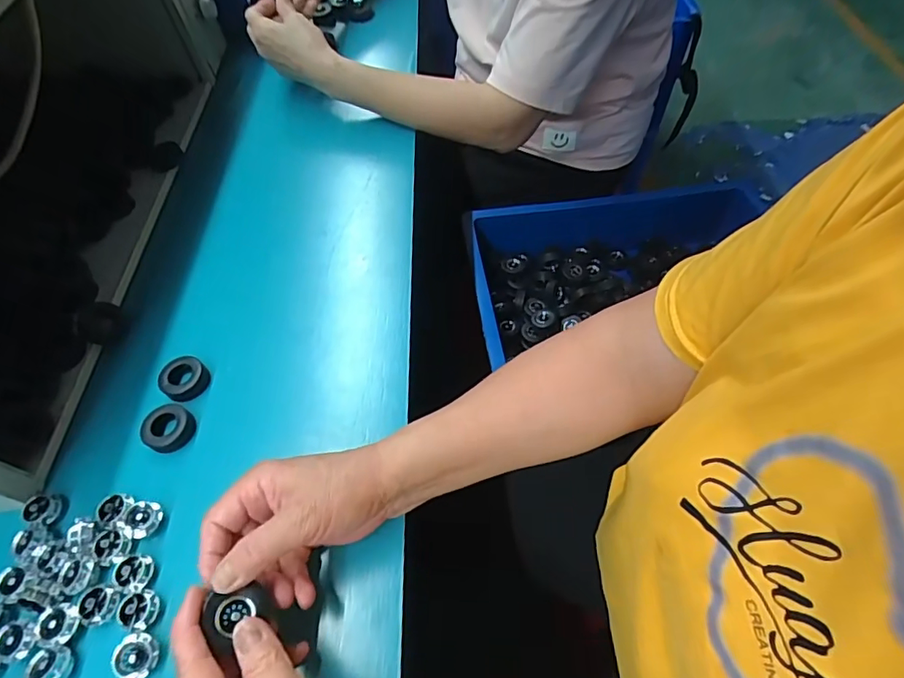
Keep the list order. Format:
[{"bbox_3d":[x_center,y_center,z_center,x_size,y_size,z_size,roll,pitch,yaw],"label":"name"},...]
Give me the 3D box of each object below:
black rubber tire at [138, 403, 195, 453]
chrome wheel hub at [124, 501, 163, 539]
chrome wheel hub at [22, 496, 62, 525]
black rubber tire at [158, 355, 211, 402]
[{"bbox_3d":[-0.226,0.071,0.412,0.038,0.013,0.037,-1,55,2],"label":"black rubber tire"},{"bbox_3d":[-0.221,0.130,0.371,0.020,0.016,0.025,22,59,16],"label":"chrome wheel hub"},{"bbox_3d":[-0.303,0.126,0.383,0.021,0.013,0.020,-1,55,2],"label":"chrome wheel hub"},{"bbox_3d":[-0.228,0.034,0.441,0.036,0.017,0.038,-1,55,2],"label":"black rubber tire"}]

